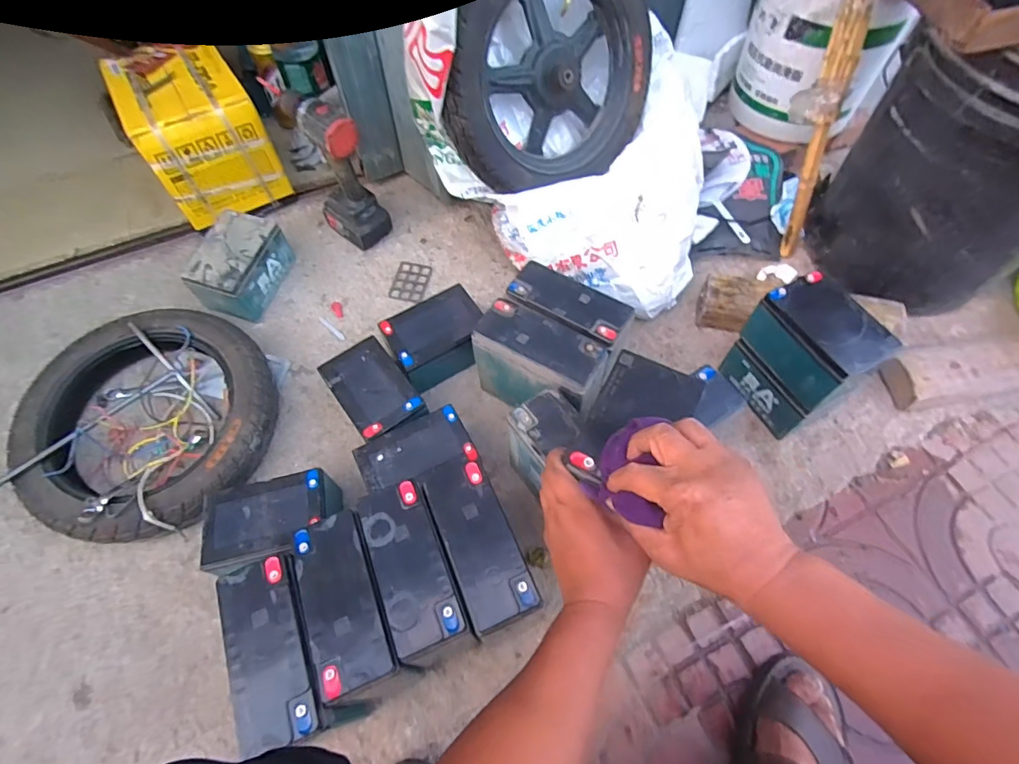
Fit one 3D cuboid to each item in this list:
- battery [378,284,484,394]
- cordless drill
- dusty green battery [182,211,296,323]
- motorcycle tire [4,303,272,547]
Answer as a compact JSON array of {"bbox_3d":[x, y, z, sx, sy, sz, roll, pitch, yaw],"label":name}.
[{"bbox_3d":[-0.114,-0.064,0.806,0.147,0.101,0.116,-27,62,-15],"label":"battery"},{"bbox_3d":[-0.300,-0.364,0.854,0.147,0.241,0.072,39,66,24],"label":"cordless drill"},{"bbox_3d":[-0.457,-0.193,0.857,0.108,0.108,0.157,17,64,8],"label":"dusty green battery"},{"bbox_3d":[-0.535,0.052,0.746,0.345,0.096,0.339,-1,57,2],"label":"motorcycle tire"}]

